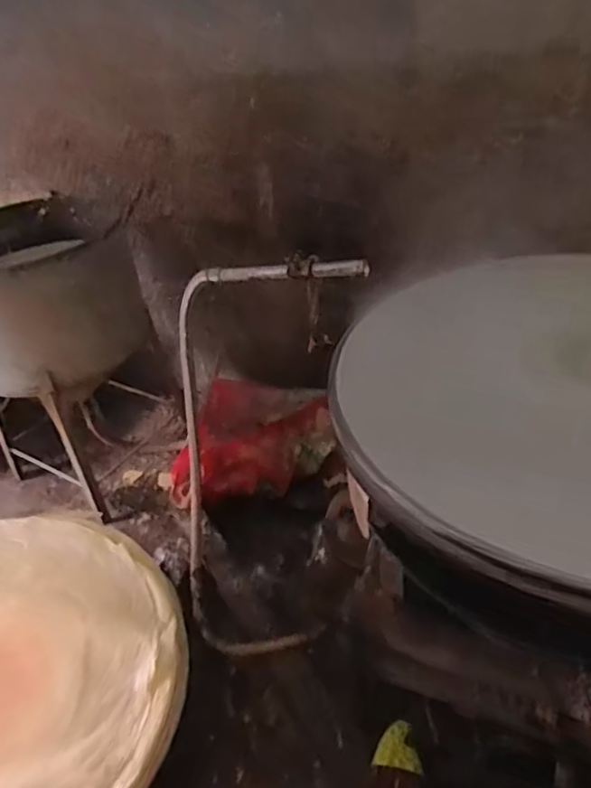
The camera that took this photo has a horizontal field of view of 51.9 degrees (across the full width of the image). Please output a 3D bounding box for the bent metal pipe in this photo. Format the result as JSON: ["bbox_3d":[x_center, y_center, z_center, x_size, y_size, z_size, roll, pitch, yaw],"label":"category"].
[{"bbox_3d":[-0.140,0.130,1.206,0.145,0.925,0.457,-14,35,-35],"label":"bent metal pipe"}]

